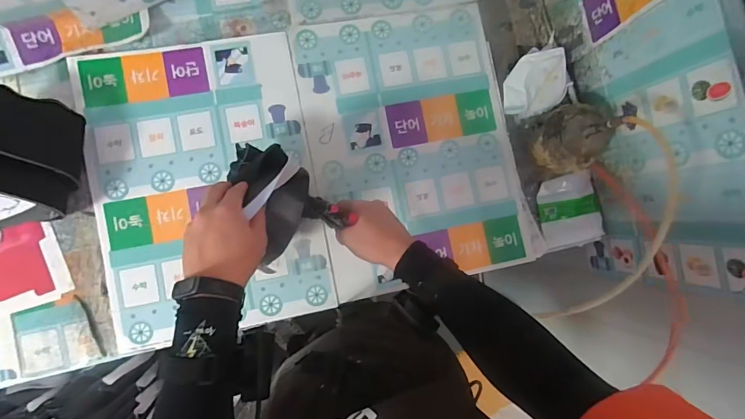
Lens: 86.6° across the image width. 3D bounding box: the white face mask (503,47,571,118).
[{"bbox_3d":[0.324,-0.251,0.782,0.117,0.056,0.120,-6,87,-6],"label":"white face mask"}]

